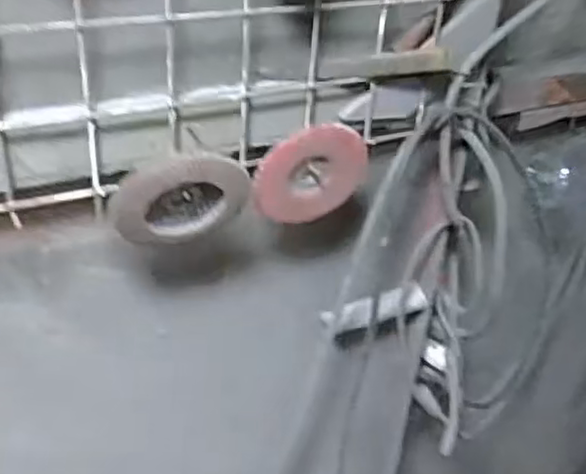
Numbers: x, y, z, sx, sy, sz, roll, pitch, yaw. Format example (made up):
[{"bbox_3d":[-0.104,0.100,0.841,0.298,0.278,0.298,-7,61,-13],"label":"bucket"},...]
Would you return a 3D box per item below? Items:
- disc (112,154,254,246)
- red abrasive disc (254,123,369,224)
[{"bbox_3d":[-0.075,-0.028,0.462,0.092,0.070,0.024,-4,34,-13],"label":"disc"},{"bbox_3d":[0.016,-0.048,0.516,0.092,0.085,0.013,-8,35,-18],"label":"red abrasive disc"}]

